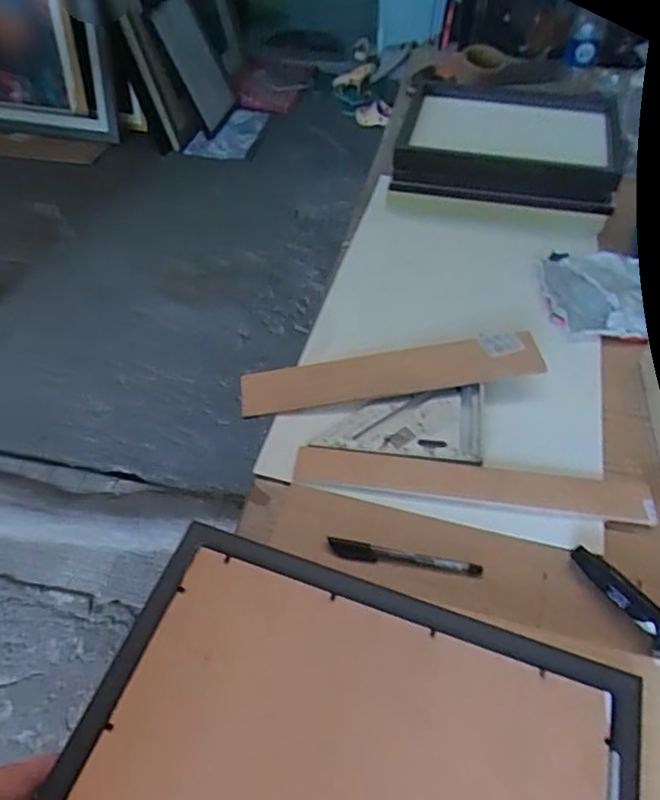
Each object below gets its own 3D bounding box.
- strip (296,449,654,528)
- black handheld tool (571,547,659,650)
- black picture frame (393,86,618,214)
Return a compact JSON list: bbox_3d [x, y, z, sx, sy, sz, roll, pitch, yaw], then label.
[{"bbox_3d":[0.140,0.083,0.597,0.348,0.008,0.046,7,50,5],"label":"strip"},{"bbox_3d":[0.265,0.178,0.508,0.022,0.021,0.130,-26,55,-21],"label":"black handheld tool"},{"bbox_3d":[0.295,-0.412,0.954,0.344,0.074,0.298,12,52,10],"label":"black picture frame"}]

